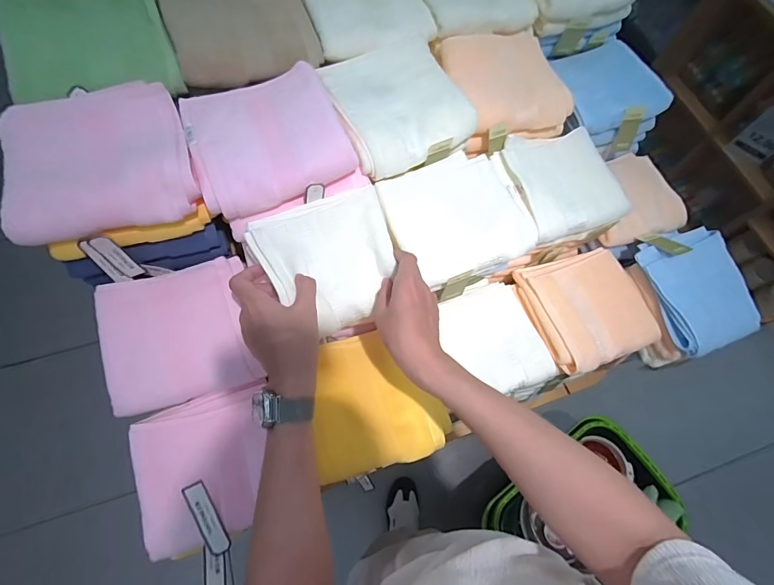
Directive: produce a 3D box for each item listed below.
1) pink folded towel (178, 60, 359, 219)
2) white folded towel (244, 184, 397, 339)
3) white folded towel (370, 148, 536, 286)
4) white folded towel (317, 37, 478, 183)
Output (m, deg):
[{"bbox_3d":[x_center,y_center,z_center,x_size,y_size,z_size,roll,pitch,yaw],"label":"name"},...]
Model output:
[{"bbox_3d":[-0.158,-0.205,0.524,0.192,0.045,0.174,-21,69,-12],"label":"pink folded towel"},{"bbox_3d":[-0.071,-0.040,0.512,0.170,0.032,0.167,-19,90,-13],"label":"white folded towel"},{"bbox_3d":[0.109,-0.113,0.601,0.193,0.054,0.188,-21,69,-12],"label":"white folded towel"},{"bbox_3d":[0.012,-0.276,0.586,0.183,0.050,0.190,-22,70,-12],"label":"white folded towel"}]

